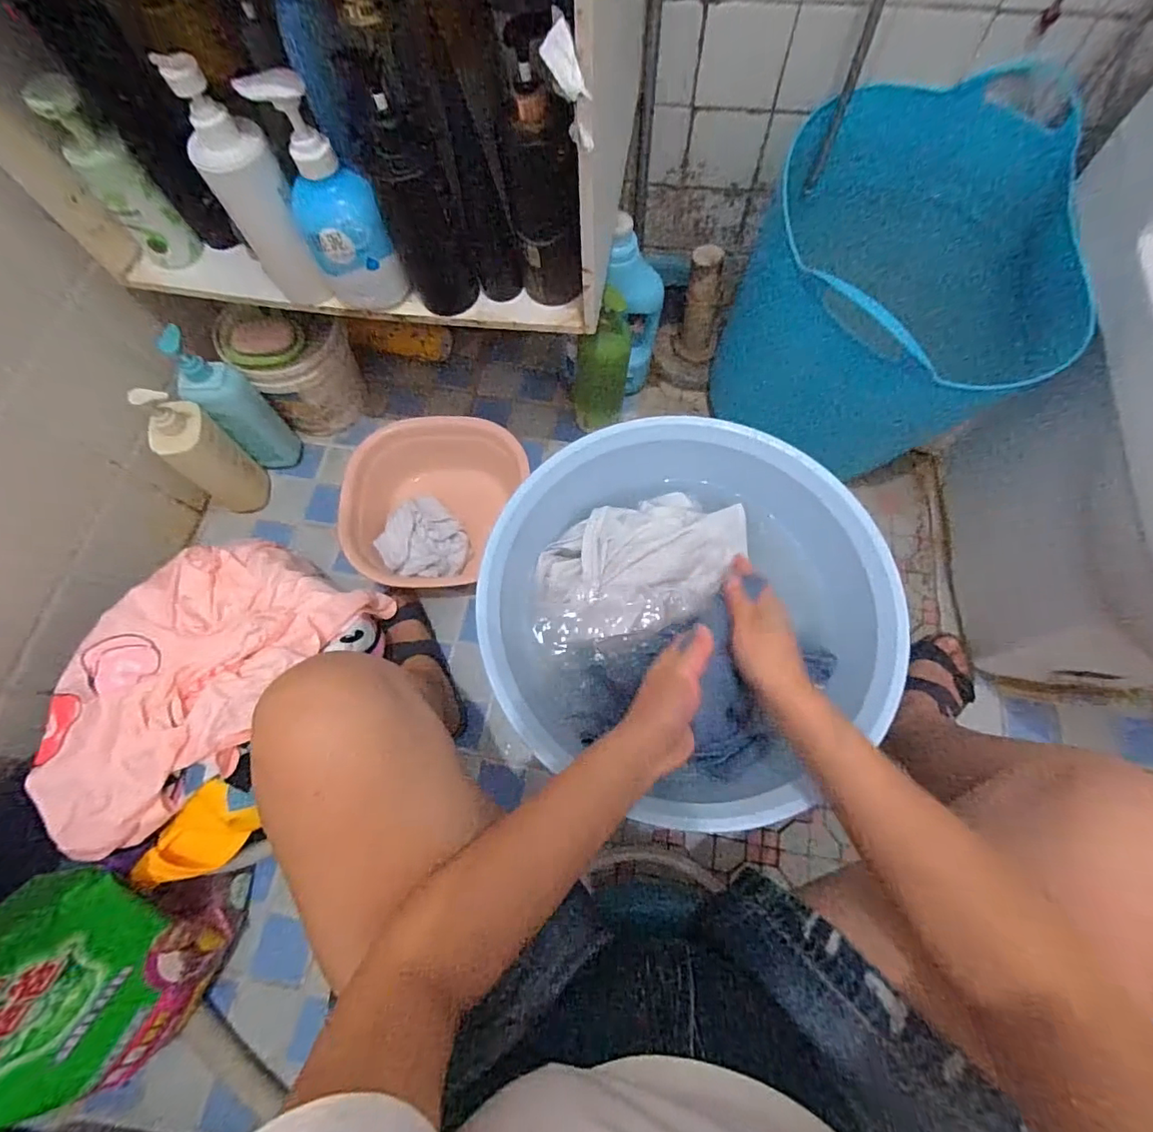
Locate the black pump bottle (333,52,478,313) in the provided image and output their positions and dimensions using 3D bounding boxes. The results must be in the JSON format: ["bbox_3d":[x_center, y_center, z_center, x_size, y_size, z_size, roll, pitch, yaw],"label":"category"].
[{"bbox_3d":[-0.156,-0.353,0.503,0.065,0.198,0.070,-25,71,-7],"label":"black pump bottle"}]

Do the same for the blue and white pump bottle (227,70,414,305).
[{"bbox_3d":[-0.234,-0.342,0.496,0.077,0.191,0.068,-30,72,-8],"label":"blue and white pump bottle"}]

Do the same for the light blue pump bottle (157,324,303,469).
[{"bbox_3d":[-0.508,-0.233,0.769,0.053,0.262,0.078,37,76,14],"label":"light blue pump bottle"}]

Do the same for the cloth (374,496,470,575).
[{"bbox_3d":[-0.239,-0.034,0.794,0.127,0.050,0.131,-33,72,-9],"label":"cloth"}]

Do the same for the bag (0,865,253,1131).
[{"bbox_3d":[-0.503,0.430,0.496,0.075,0.330,0.285,21,71,29],"label":"bag"}]

